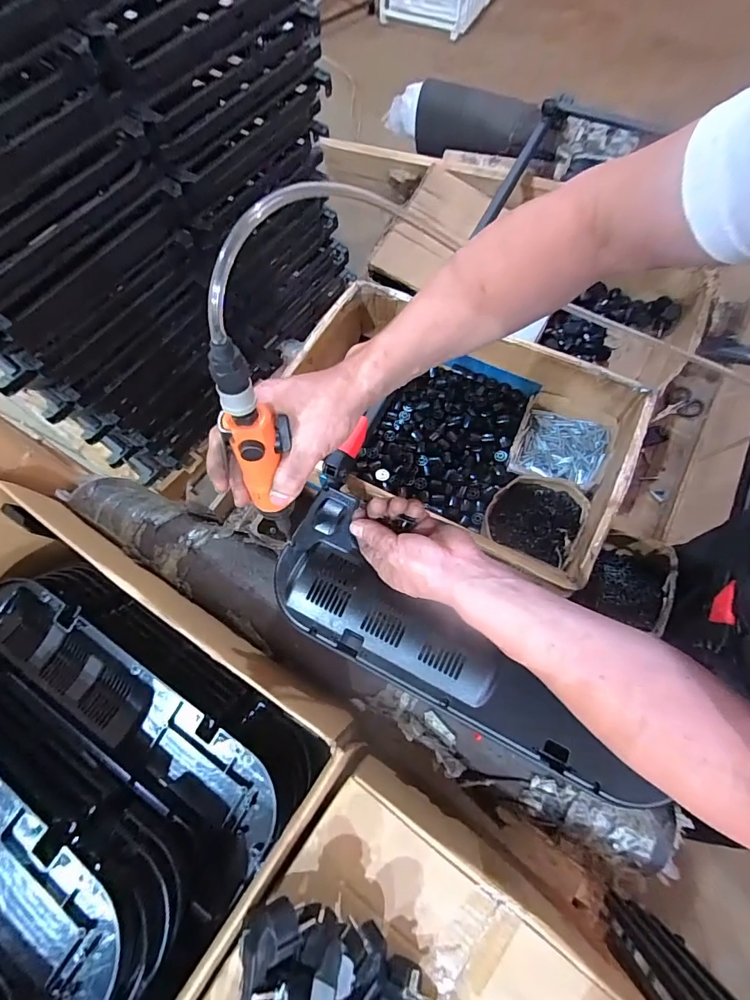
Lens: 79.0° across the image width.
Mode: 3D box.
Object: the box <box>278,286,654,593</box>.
[{"bbox_3d":[0.116,-0.122,0.747,0.534,0.155,0.361,27,72,13],"label":"box"}]

